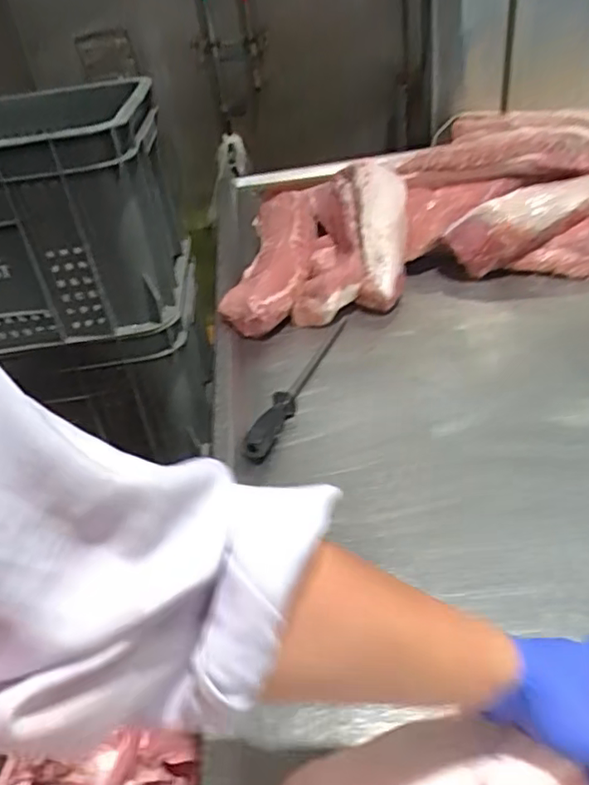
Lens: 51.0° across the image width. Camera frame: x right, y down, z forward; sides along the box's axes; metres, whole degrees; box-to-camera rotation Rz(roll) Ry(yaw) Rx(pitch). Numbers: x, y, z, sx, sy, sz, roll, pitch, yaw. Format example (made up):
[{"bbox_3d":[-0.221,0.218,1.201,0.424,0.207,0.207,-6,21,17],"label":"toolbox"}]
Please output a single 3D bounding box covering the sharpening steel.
[{"bbox_3d":[0.017,-0.030,0.954,0.035,0.041,0.409,7,36,22],"label":"sharpening steel"}]

